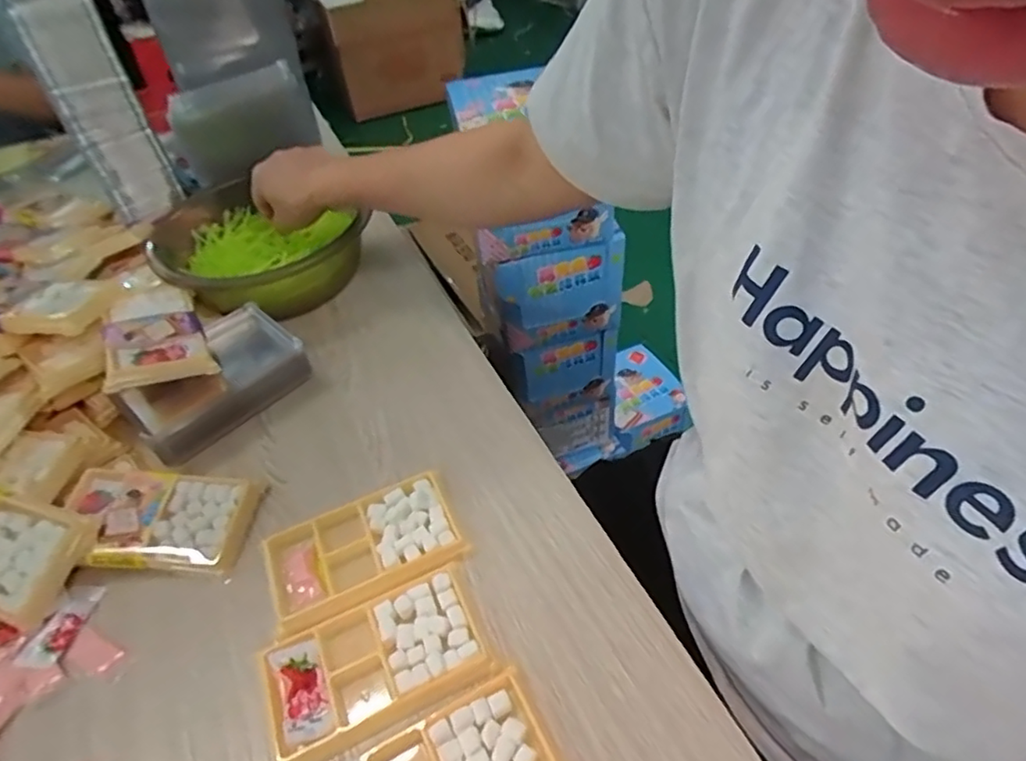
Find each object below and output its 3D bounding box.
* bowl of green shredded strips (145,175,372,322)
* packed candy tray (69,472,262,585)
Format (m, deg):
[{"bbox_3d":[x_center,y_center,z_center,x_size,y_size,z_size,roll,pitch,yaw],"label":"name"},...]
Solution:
[{"bbox_3d":[-0.263,-0.140,0.642,0.196,0.078,0.214,-21,47,-20],"label":"bowl of green shredded strips"},{"bbox_3d":[-0.258,0.100,0.436,0.132,0.023,0.069,0,46,5],"label":"packed candy tray"}]

